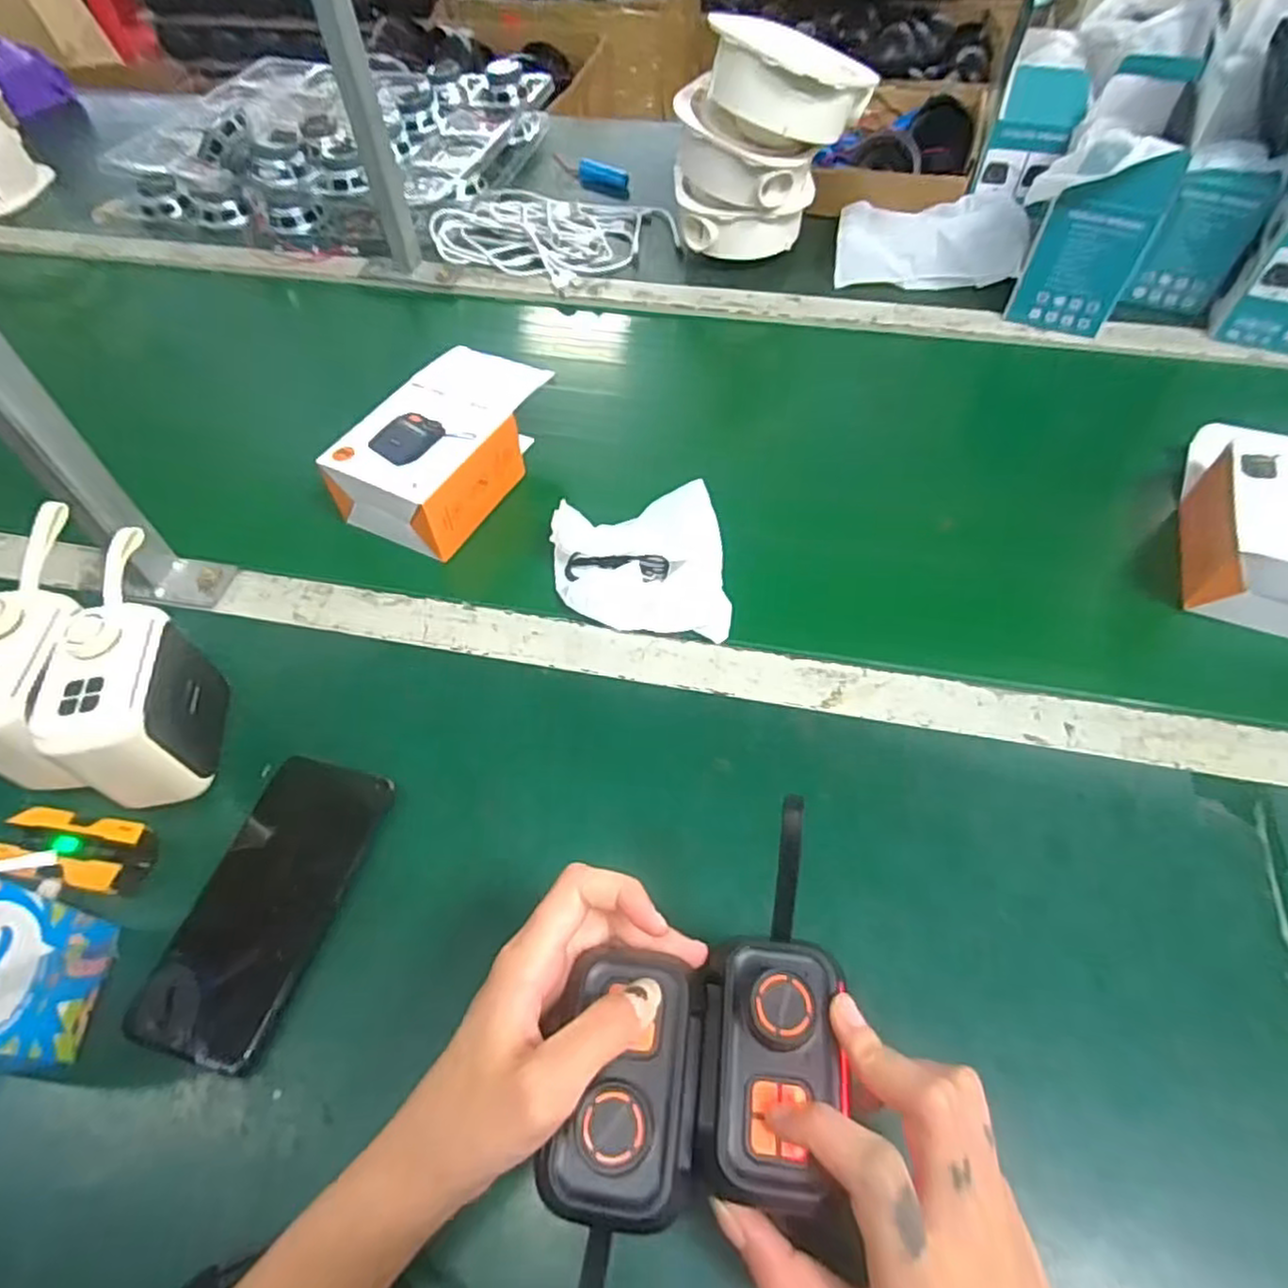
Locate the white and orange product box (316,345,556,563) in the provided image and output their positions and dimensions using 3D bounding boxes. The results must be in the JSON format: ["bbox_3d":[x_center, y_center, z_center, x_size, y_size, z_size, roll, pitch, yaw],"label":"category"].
[{"bbox_3d":[-0.154,-0.155,0.551,0.096,0.058,0.164,23,59,17],"label":"white and orange product box"}]

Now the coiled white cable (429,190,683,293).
[{"bbox_3d":[-0.097,-0.460,0.780,0.240,0.026,0.182,19,56,13],"label":"coiled white cable"}]

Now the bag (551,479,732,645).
[{"bbox_3d":[-0.004,-0.055,0.485,0.117,0.044,0.097,-4,55,-1],"label":"bag"}]

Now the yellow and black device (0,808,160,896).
[{"bbox_3d":[-0.315,0.115,0.389,0.078,0.022,0.039,5,55,5],"label":"yellow and black device"}]

